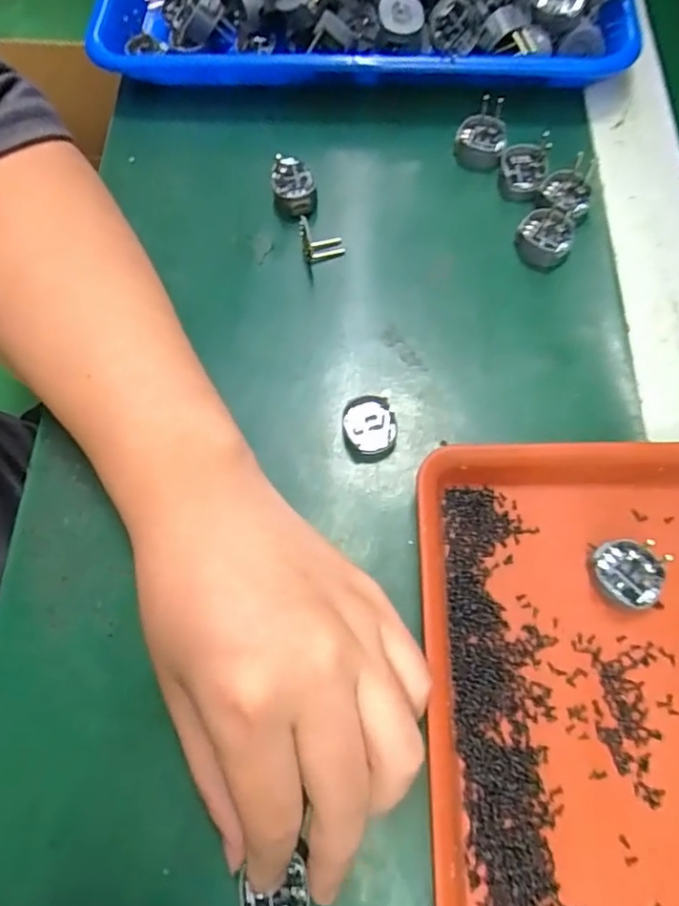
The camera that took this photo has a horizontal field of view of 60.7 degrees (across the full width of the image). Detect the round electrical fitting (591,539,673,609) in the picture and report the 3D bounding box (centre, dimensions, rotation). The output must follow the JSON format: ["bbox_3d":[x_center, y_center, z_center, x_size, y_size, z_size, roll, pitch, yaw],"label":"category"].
[{"bbox_3d":[0.120,0.050,0.241,0.027,0.016,0.026,6,69,5],"label":"round electrical fitting"}]

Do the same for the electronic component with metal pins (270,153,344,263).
[{"bbox_3d":[-0.020,-0.137,0.326,0.024,0.022,0.063,-22,69,-6],"label":"electronic component with metal pins"}]

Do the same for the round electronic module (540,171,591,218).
[{"bbox_3d":[0.124,-0.141,0.317,0.027,0.008,0.026,-1,68,2],"label":"round electronic module"}]

